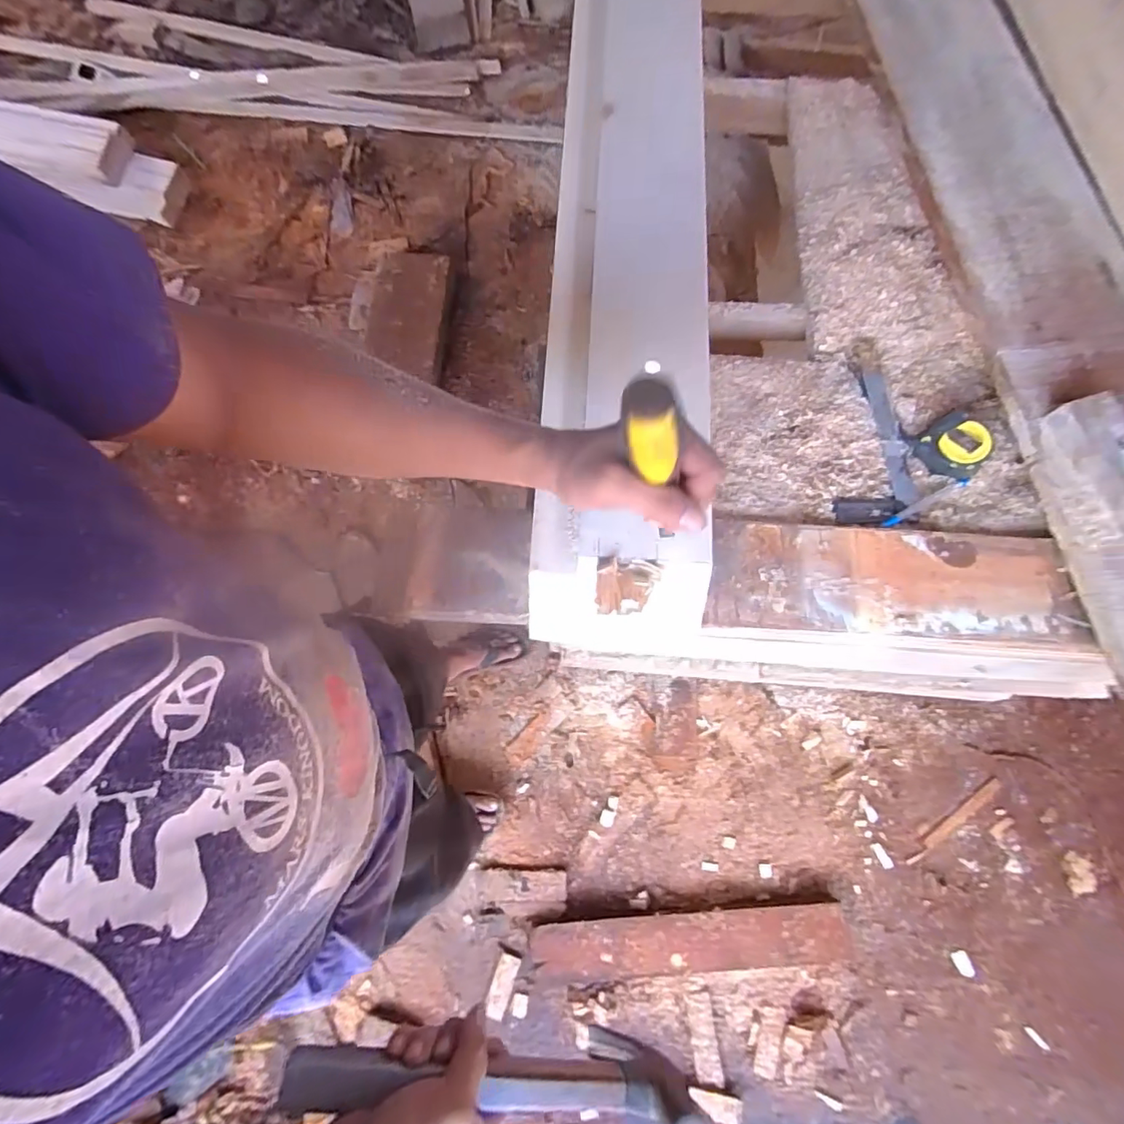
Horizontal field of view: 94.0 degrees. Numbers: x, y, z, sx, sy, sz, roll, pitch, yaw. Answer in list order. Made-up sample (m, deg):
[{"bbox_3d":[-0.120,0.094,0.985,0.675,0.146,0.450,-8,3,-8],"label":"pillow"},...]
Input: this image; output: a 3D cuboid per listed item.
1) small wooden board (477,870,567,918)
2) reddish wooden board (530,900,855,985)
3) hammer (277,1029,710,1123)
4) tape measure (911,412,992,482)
[{"bbox_3d":[-0.088,0.727,1.150,0.191,0.019,0.086,2,74,-1],"label":"small wooden board"},{"bbox_3d":[0.274,0.816,1.119,0.669,0.068,0.123,-3,74,-2],"label":"reddish wooden board"},{"bbox_3d":[-0.044,0.351,0.348,0.267,0.089,0.026,10,74,-7],"label":"hammer"},{"bbox_3d":[0.455,-0.133,0.603,0.059,0.033,0.070,-35,78,-11],"label":"tape measure"}]

